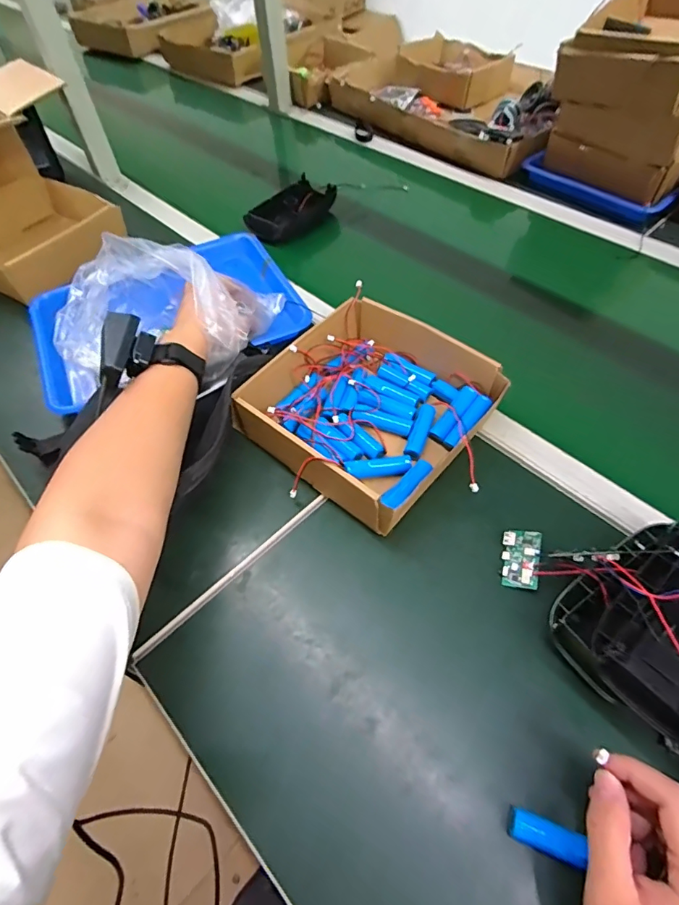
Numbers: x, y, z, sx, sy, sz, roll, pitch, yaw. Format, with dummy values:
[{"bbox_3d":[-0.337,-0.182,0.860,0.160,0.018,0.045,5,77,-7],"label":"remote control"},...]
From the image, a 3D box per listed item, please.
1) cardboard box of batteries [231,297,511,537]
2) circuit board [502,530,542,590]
[{"bbox_3d":[0.036,-0.049,0.512,0.222,0.066,0.218,33,63,24],"label":"cardboard box of batteries"},{"bbox_3d":[0.165,0.096,0.433,0.032,0.004,0.055,3,55,26],"label":"circuit board"}]

